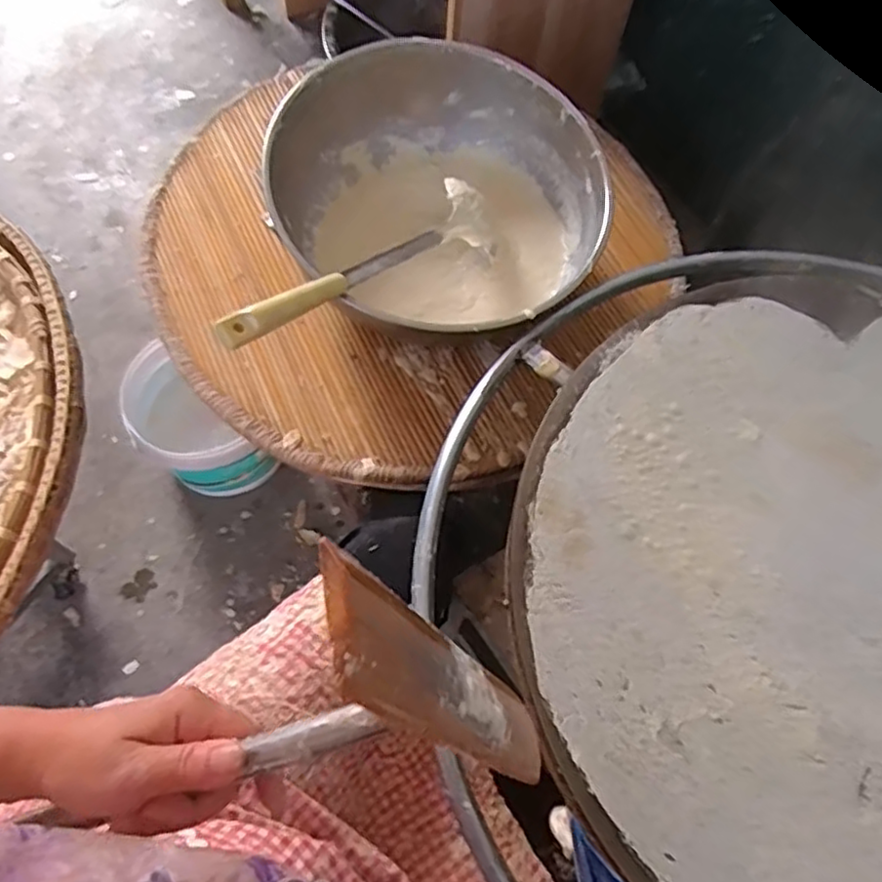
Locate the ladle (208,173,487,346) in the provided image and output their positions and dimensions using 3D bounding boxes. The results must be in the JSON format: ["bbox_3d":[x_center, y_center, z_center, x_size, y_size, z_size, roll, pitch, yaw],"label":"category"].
[{"bbox_3d":[-0.067,-0.169,0.645,0.078,0.044,0.335,42,55,16],"label":"ladle"}]

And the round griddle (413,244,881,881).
[{"bbox_3d":[0.364,0.119,0.536,0.685,0.067,0.644,1,65,-2],"label":"round griddle"}]

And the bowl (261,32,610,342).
[{"bbox_3d":[0.003,-0.259,0.736,0.327,0.170,0.328,1,65,-2],"label":"bowl"}]

